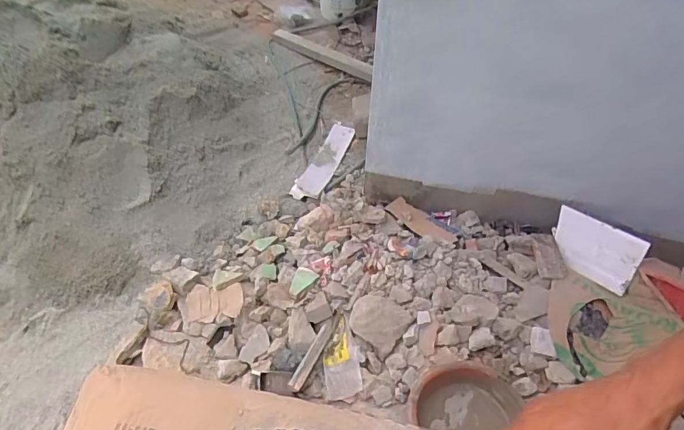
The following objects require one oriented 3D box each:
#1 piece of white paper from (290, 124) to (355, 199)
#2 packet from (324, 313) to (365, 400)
[{"bbox_3d":[-0.071,-0.226,1.886,0.119,0.068,0.489,18,52,14],"label":"piece of white paper"},{"bbox_3d":[0.002,0.376,1.192,0.104,0.032,0.224,-3,50,-4],"label":"packet"}]

